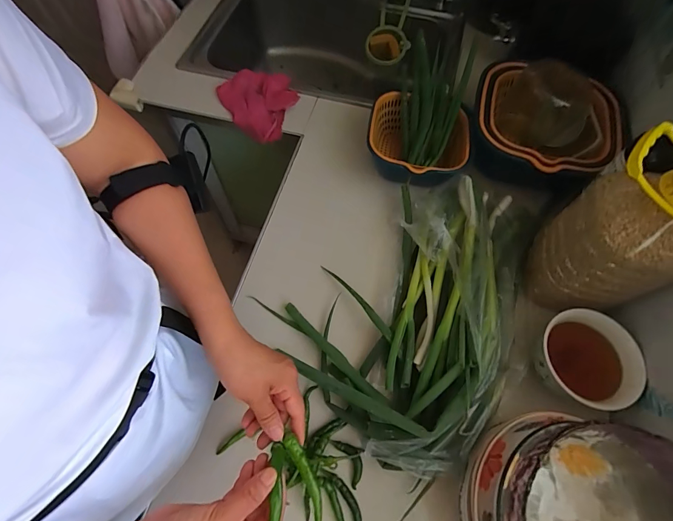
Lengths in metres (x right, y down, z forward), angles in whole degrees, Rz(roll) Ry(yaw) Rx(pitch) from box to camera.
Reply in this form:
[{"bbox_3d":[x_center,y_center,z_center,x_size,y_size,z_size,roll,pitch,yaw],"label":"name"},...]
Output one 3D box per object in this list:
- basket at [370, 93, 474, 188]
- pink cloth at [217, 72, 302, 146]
[{"bbox_3d":[0.141,-0.197,0.636,0.165,0.110,0.165,10,65,4],"label":"basket"},{"bbox_3d":[-0.151,-0.323,0.716,0.138,0.047,0.166,-29,68,-14],"label":"pink cloth"}]

